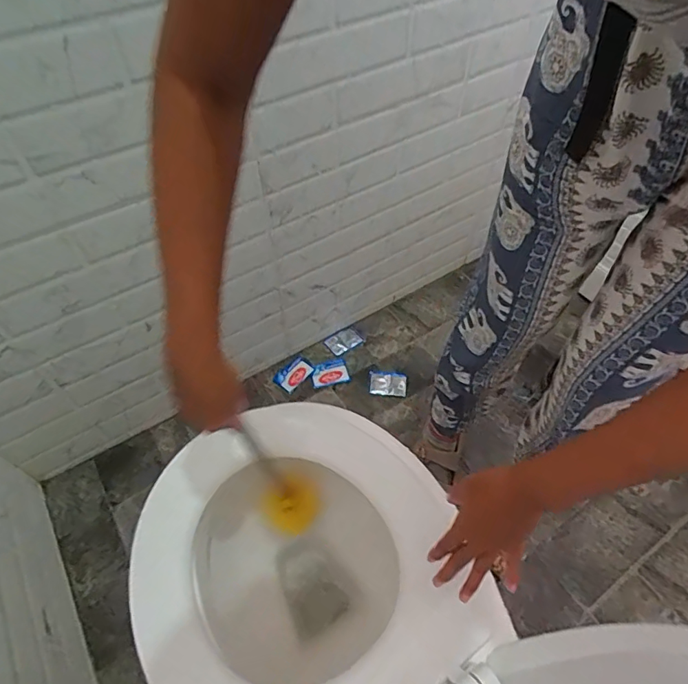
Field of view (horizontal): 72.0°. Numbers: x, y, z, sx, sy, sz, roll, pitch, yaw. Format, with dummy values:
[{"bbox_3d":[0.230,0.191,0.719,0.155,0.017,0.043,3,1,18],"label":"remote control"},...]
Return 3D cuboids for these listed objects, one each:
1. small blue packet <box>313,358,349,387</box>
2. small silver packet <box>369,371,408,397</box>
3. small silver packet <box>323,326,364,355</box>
[{"bbox_3d":[-0.036,0.077,1.171,0.091,0.007,0.067,-13,53,-9],"label":"small blue packet"},{"bbox_3d":[0.107,0.101,1.163,0.091,0.005,0.067,4,53,4],"label":"small silver packet"},{"bbox_3d":[0.000,-0.003,1.226,0.091,0.010,0.054,-29,57,-20],"label":"small silver packet"}]

